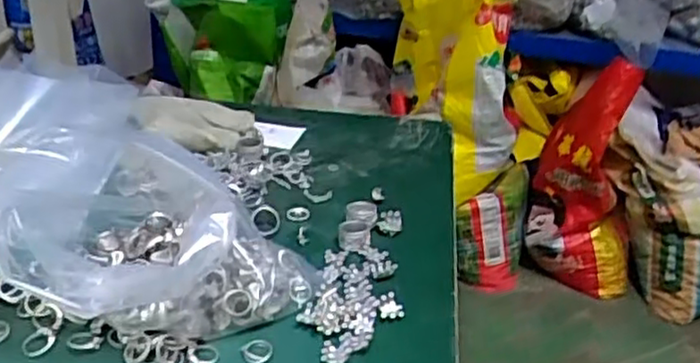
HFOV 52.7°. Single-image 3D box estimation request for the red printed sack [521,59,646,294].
[{"bbox_3d":[0.600,0.000,1.746,0.273,0.561,0.175,16,31,18],"label":"red printed sack"}]

